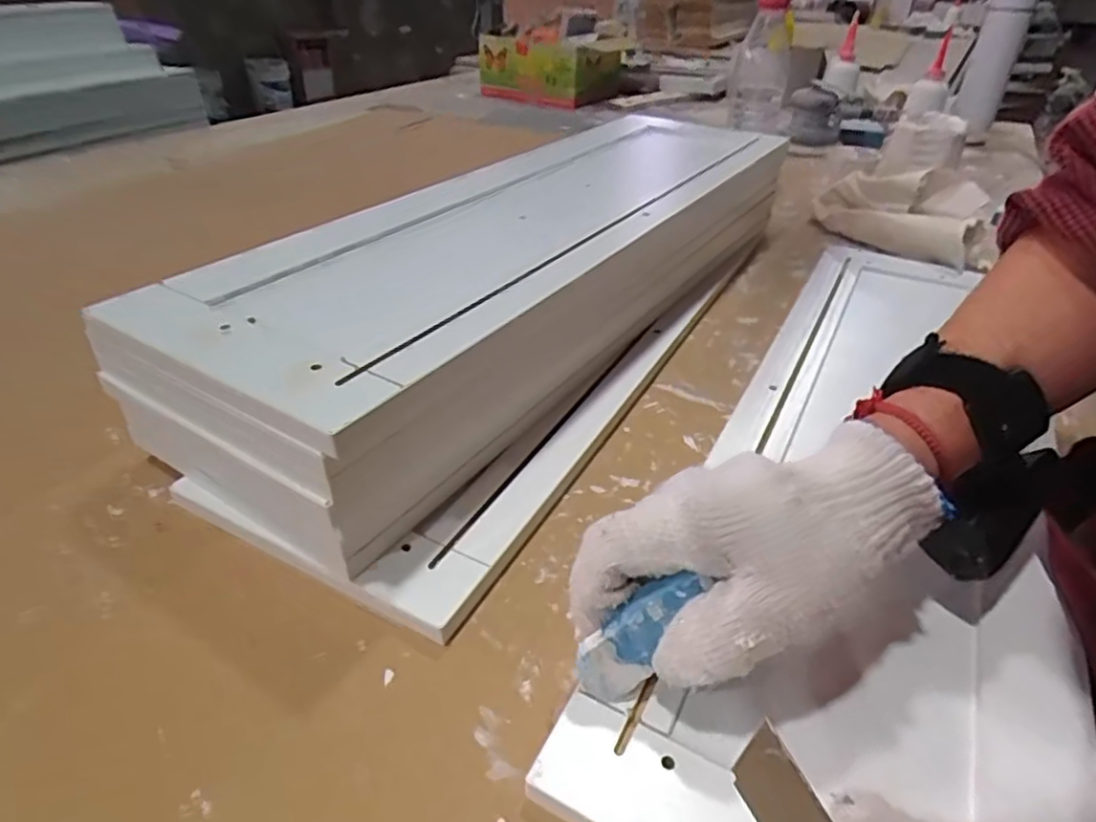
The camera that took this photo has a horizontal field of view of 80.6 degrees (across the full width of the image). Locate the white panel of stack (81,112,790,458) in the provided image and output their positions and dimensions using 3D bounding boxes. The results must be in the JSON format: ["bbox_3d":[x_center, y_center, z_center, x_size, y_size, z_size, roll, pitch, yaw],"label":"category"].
[{"bbox_3d":[-0.001,-0.151,0.479,0.194,0.022,0.575,20,41,26],"label":"white panel of stack"}]

